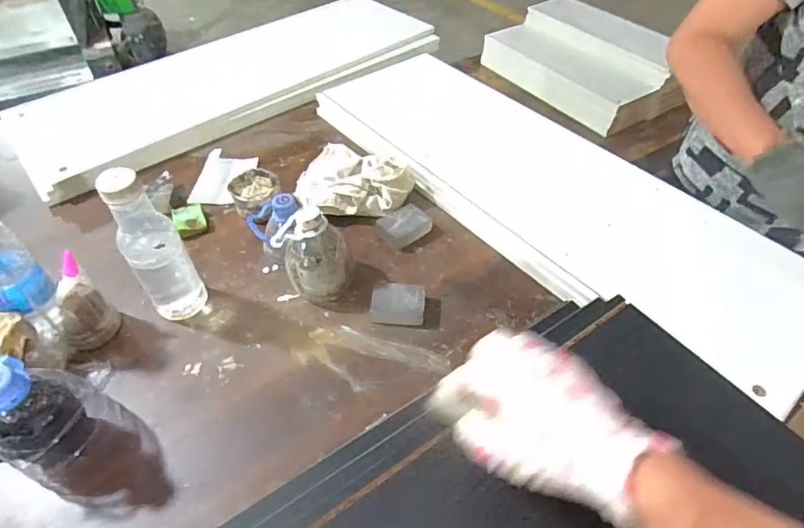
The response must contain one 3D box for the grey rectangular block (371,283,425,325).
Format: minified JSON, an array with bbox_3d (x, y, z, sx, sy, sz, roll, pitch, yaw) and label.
[{"bbox_3d":[-0.005,0.055,0.635,0.069,0.032,0.056,-1,49,-2],"label":"grey rectangular block"}]

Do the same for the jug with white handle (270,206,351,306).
[{"bbox_3d":[-0.117,-0.012,0.629,0.094,0.119,0.074,-8,50,-8],"label":"jug with white handle"}]

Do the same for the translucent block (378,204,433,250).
[{"bbox_3d":[0.004,-0.060,0.735,0.072,0.030,0.054,-30,56,-24],"label":"translucent block"}]

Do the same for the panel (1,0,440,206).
[{"bbox_3d":[-0.342,-0.394,1.008,0.811,0.038,0.352,-32,57,-25],"label":"panel"}]

